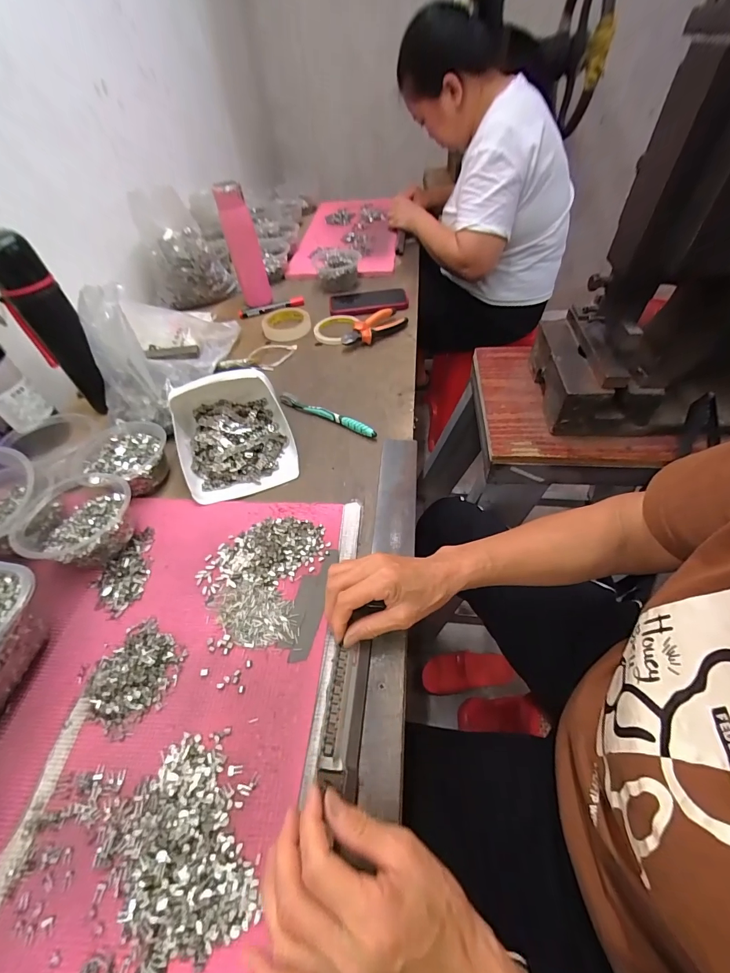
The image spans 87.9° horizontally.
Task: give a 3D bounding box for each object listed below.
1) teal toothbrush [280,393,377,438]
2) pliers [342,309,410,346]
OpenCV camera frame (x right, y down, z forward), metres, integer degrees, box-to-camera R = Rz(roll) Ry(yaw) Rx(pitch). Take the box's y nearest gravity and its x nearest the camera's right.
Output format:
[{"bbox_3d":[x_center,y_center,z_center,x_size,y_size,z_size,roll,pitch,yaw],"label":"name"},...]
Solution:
[{"bbox_3d":[-0.060,-0.114,0.587,0.180,0.009,0.018,28,57,23],"label":"teal toothbrush"},{"bbox_3d":[0.021,-0.307,0.732,0.050,0.032,0.140,35,60,27],"label":"pliers"}]

